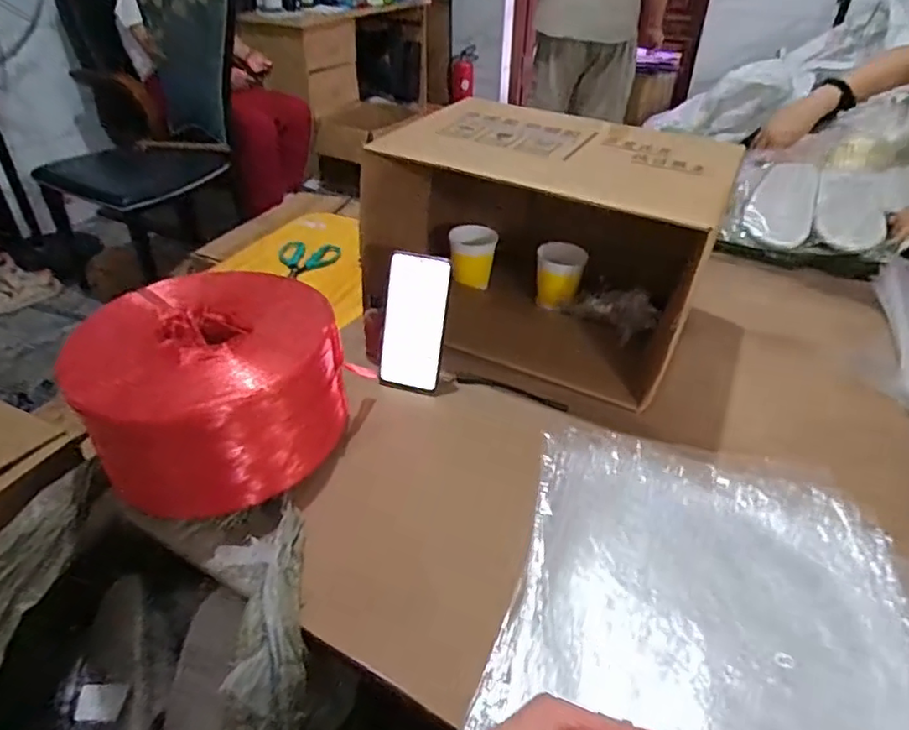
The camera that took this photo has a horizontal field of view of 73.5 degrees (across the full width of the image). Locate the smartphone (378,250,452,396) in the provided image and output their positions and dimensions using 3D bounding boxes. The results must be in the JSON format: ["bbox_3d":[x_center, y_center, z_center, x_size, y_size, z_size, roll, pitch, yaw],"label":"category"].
[{"bbox_3d":[-0.047,-0.048,0.705,0.072,0.157,0.015,10,12,9],"label":"smartphone"}]

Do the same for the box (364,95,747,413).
[{"bbox_3d":[0.128,-0.167,0.793,0.383,0.234,0.277,19,40,23],"label":"box"}]

